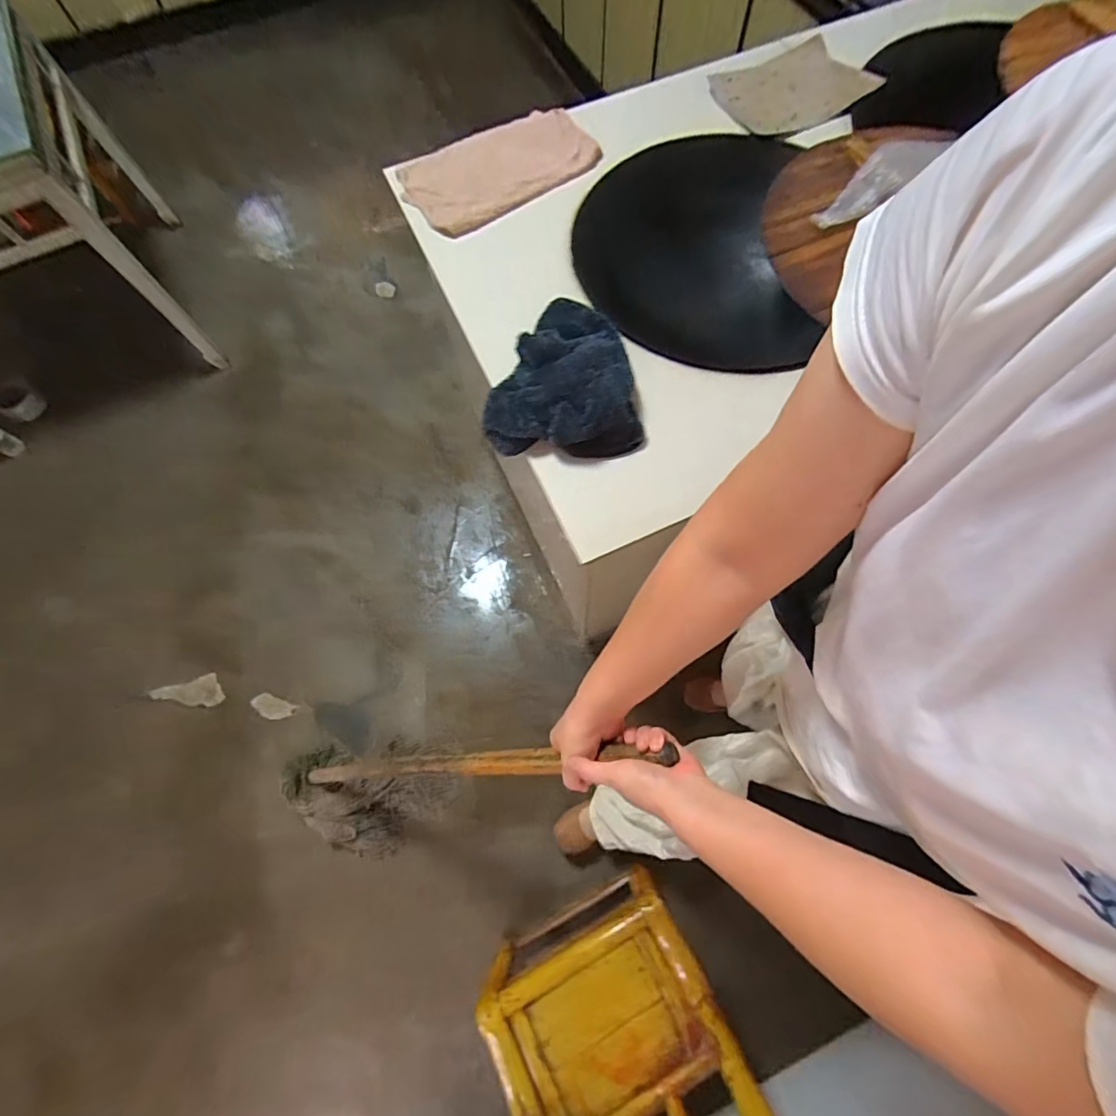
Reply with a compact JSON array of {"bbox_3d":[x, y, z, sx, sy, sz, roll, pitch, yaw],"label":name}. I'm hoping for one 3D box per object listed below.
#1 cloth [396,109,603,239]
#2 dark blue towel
[{"bbox_3d":[-0.096,-0.668,0.863,0.331,0.039,0.182,-35,72,-10],"label":"cloth"},{"bbox_3d":[0.001,-0.255,0.678,0.202,0.063,0.240,-3,69,1],"label":"dark blue towel"}]

